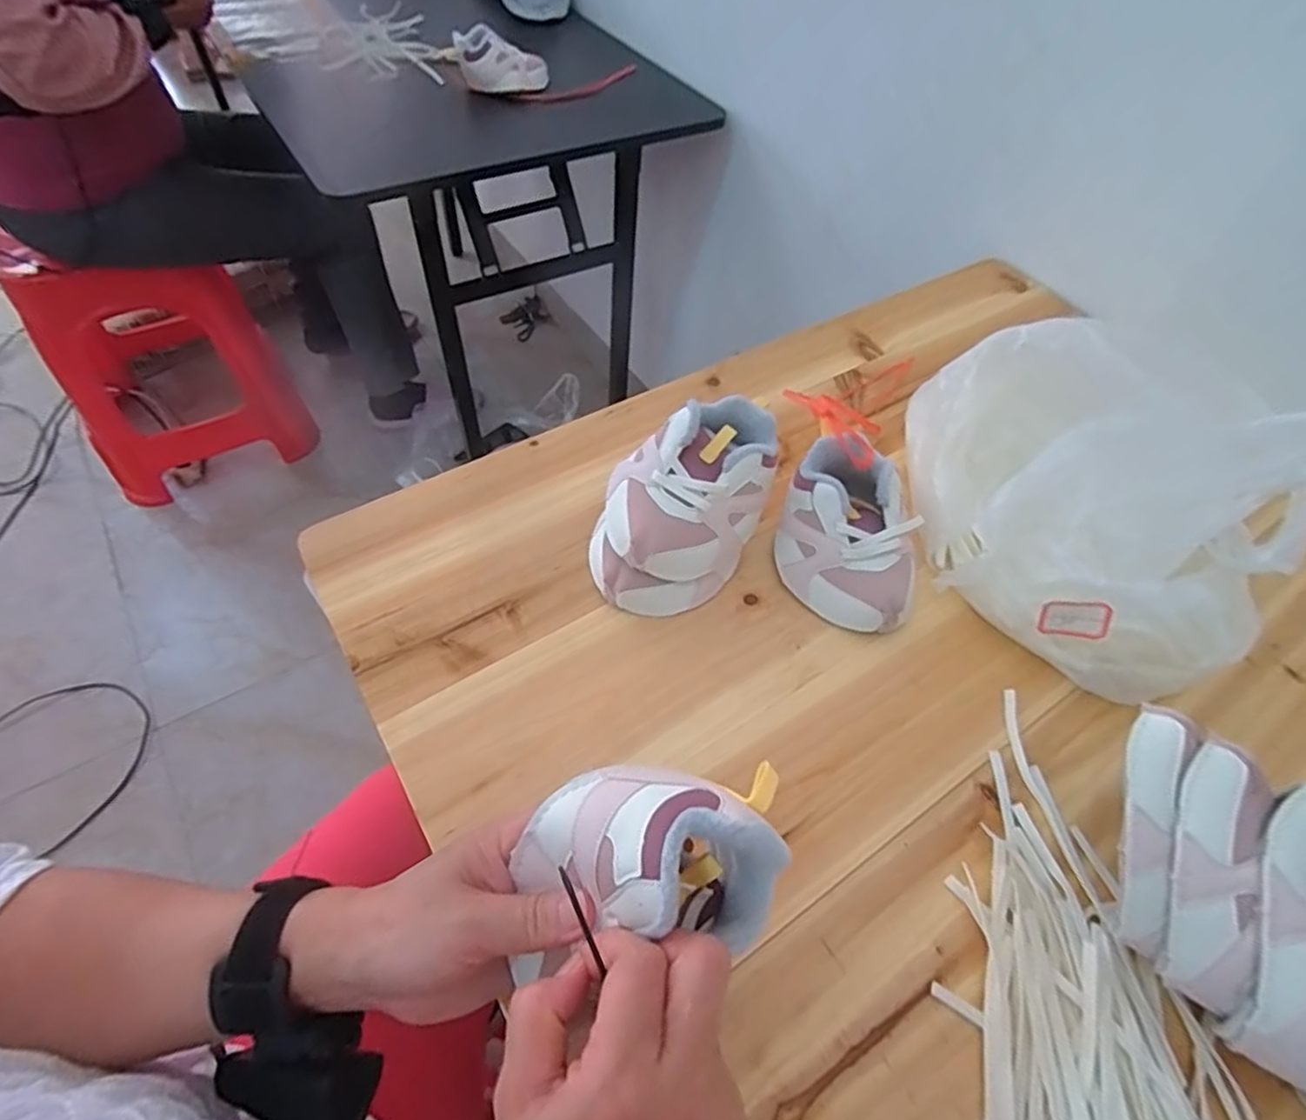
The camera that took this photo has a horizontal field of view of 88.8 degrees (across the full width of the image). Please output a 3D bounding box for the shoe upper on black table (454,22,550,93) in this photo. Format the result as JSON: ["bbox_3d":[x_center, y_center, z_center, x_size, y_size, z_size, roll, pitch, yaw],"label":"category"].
[{"bbox_3d":[-0.219,-0.726,0.971,0.132,0.066,0.048,-5,55,-9],"label":"shoe upper on black table"}]

